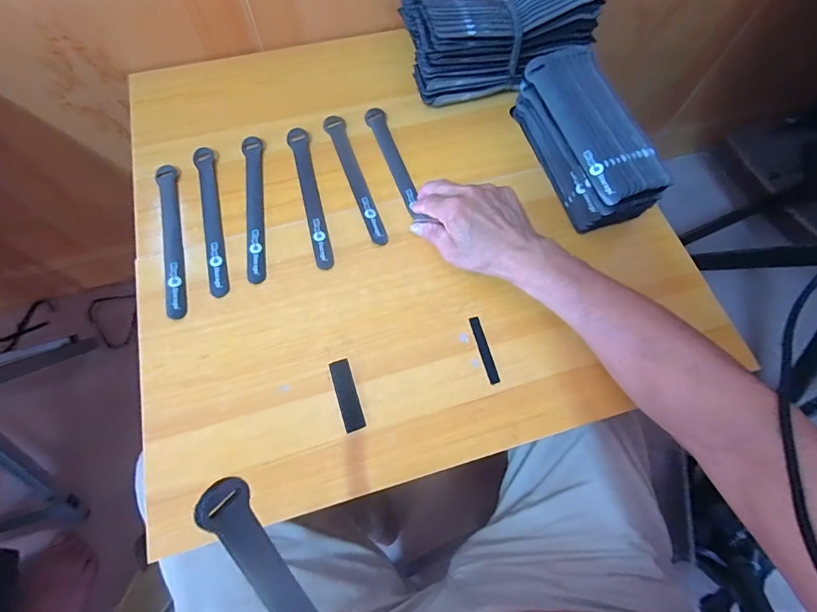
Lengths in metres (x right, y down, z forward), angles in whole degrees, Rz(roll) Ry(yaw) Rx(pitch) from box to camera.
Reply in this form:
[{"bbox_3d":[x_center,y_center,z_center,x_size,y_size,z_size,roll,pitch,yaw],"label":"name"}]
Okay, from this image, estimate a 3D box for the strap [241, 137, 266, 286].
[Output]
[{"bbox_3d":[-0.180,-0.119,0.479,0.025,0.004,0.199,-9,68,-6],"label":"strap"}]

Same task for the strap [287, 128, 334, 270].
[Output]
[{"bbox_3d":[-0.117,-0.132,0.485,0.026,0.005,0.198,-12,68,-7],"label":"strap"}]

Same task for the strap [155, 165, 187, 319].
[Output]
[{"bbox_3d":[-0.267,-0.078,0.458,0.023,0.004,0.200,-13,68,-8],"label":"strap"}]

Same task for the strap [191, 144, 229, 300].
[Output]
[{"bbox_3d":[-0.225,-0.102,0.468,0.024,0.010,0.196,-15,69,-9],"label":"strap"}]

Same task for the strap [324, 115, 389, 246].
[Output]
[{"bbox_3d":[-0.065,-0.158,0.498,0.023,0.004,0.199,-18,69,-10],"label":"strap"}]

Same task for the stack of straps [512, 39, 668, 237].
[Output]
[{"bbox_3d":[0.202,-0.187,0.472,0.075,0.083,0.210,-17,69,-9],"label":"stack of straps"}]

